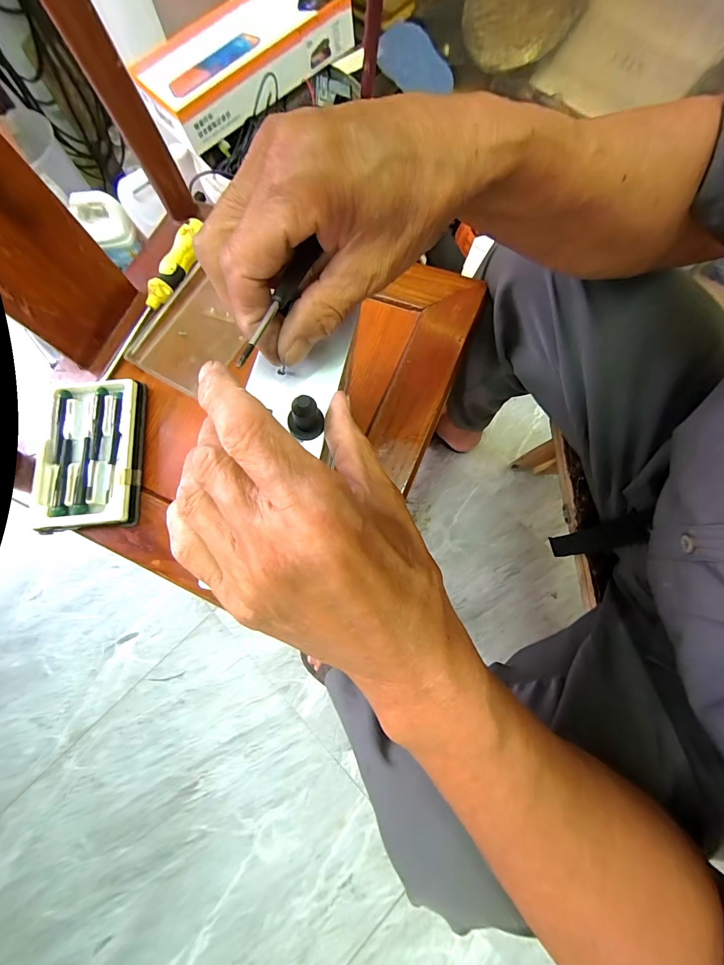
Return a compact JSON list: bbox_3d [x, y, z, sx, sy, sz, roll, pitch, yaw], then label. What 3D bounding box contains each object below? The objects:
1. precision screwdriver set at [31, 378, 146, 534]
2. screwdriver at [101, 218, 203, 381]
[{"bbox_3d":[-0.274,-0.030,0.352,0.094,0.022,0.153,-6,76,-1],"label":"precision screwdriver set"},{"bbox_3d":[-0.237,-0.210,0.393,0.021,0.033,0.207,24,77,7],"label":"screwdriver"}]

